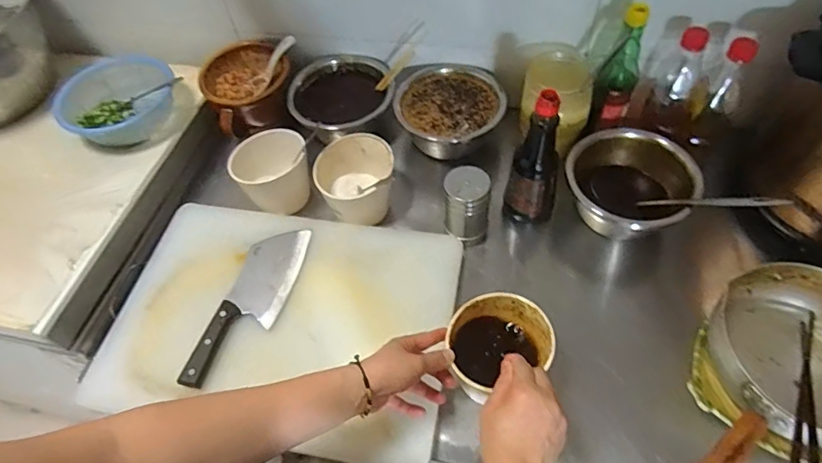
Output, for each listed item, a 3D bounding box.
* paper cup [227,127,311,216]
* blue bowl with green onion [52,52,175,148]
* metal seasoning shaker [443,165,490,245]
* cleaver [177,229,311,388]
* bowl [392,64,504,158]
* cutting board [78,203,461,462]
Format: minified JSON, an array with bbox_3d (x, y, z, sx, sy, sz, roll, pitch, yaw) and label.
[{"bbox_3d":[-0.211,-0.088,0.784,0.108,0.116,0.100,-19,56,-8],"label":"paper cup"},{"bbox_3d":[-0.484,-0.213,0.843,0.185,0.062,0.182,-2,55,3],"label":"blue bowl with green onion"},{"bbox_3d":[0.078,-0.033,0.709,0.065,0.105,0.058,2,55,6],"label":"metal seasoning shaker"},{"bbox_3d":[-0.209,0.093,0.673,0.079,0.017,0.246,11,57,12],"label":"cleaver"},{"bbox_3d":[0.064,-0.188,0.835,0.168,0.086,0.170,-2,55,3],"label":"bowl"},{"bbox_3d":[-0.166,0.105,0.673,0.435,0.032,0.320,6,56,9],"label":"cutting board"}]

